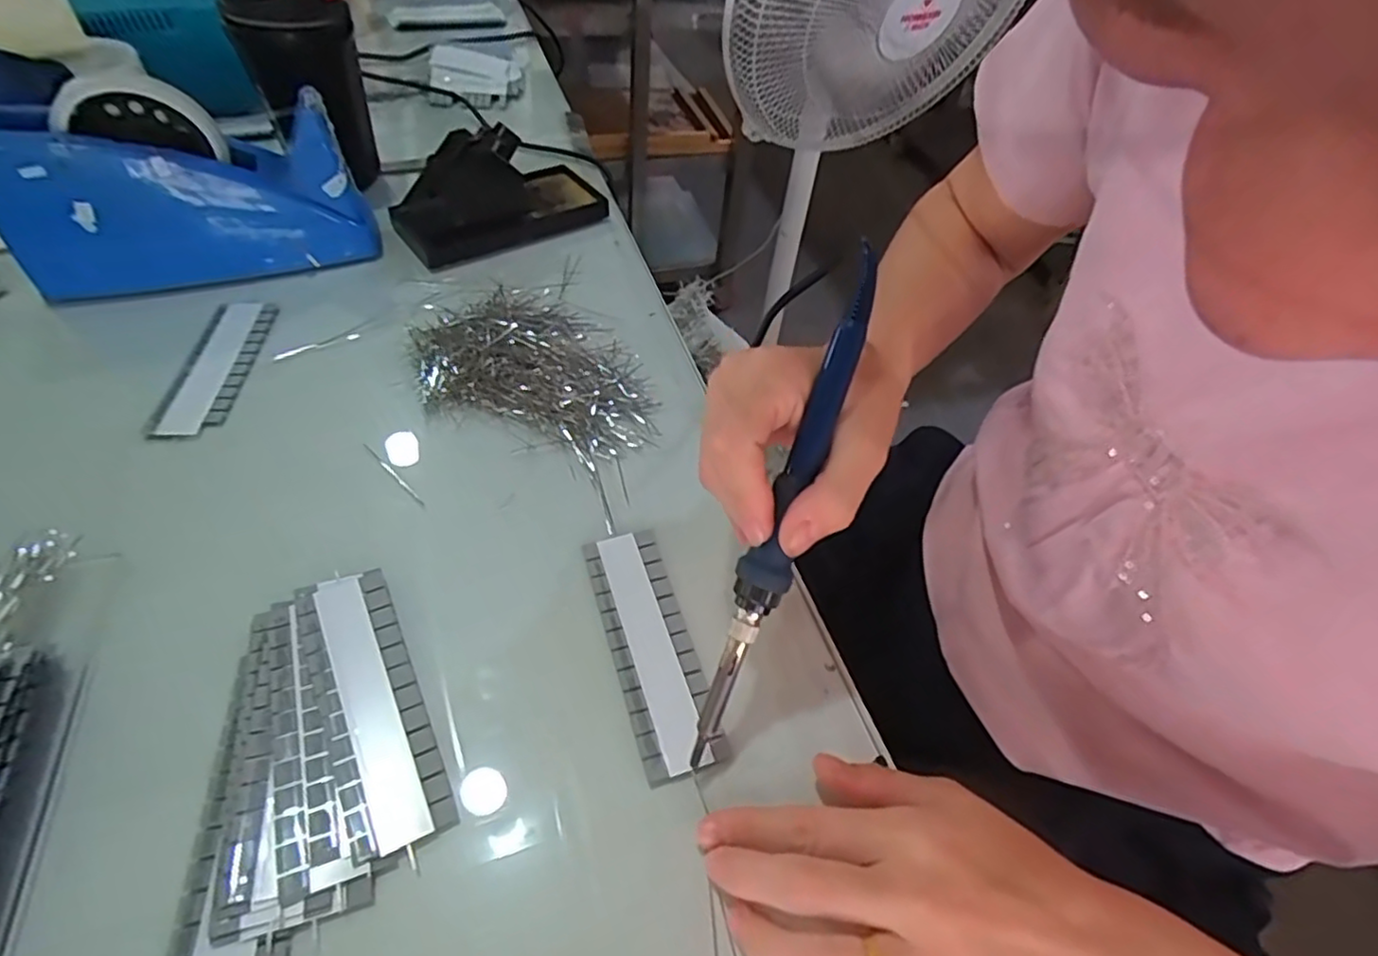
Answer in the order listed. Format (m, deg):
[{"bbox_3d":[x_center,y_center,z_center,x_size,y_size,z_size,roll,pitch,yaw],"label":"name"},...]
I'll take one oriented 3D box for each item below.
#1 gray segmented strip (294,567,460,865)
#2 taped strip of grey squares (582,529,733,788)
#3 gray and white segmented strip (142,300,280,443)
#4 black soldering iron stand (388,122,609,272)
[{"bbox_3d":[-0.139,0.096,0.295,0.038,0.008,0.127,-20,54,-22],"label":"gray segmented strip"},{"bbox_3d":[-0.019,0.078,0.326,0.038,0.005,0.126,-12,51,-16],"label":"taped strip of grey squares"},{"bbox_3d":[-0.297,-0.070,0.425,0.043,0.006,0.126,-1,49,-7],"label":"gray and white segmented strip"},{"bbox_3d":[-0.151,-0.235,0.539,0.162,0.067,0.084,-24,56,-25],"label":"black soldering iron stand"}]

